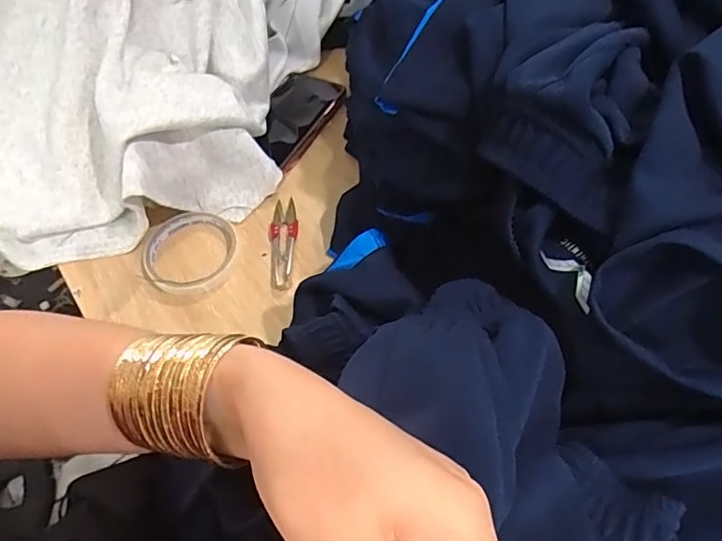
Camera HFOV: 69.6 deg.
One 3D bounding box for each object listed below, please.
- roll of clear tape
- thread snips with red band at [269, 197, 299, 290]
[{"bbox_3d":[-0.158,-0.016,0.483,0.085,0.015,0.085,-2,58,3],"label":"roll of clear tape"},{"bbox_3d":[-0.074,-0.027,0.490,0.026,0.005,0.103,-4,58,1],"label":"thread snips with red band"}]

